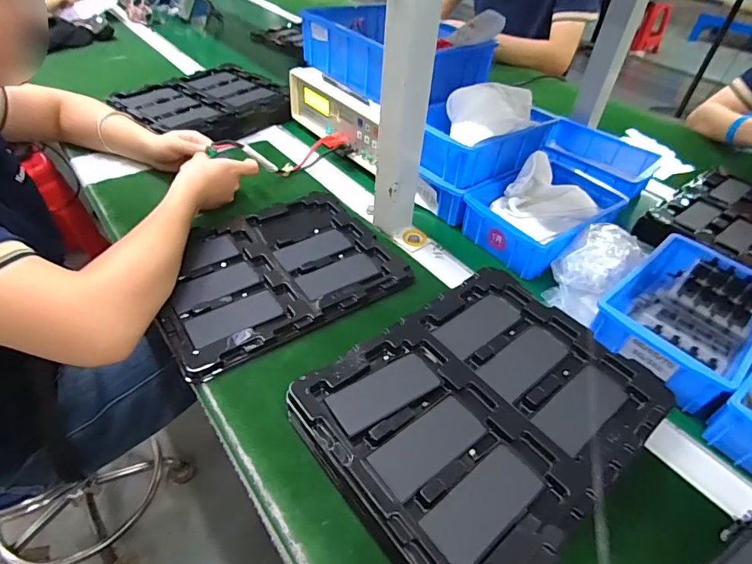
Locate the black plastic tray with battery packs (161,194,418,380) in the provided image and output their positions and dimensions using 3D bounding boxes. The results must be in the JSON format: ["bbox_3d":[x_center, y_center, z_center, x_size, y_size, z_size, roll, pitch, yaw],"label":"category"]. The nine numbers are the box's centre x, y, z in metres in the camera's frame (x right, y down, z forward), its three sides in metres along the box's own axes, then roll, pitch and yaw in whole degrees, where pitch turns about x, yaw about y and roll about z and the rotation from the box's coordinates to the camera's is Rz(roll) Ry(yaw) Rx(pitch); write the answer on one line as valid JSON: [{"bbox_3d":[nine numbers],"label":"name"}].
[{"bbox_3d":[-0.124,-0.018,0.536,0.275,0.017,0.215,-24,51,-27],"label":"black plastic tray with battery packs"}]

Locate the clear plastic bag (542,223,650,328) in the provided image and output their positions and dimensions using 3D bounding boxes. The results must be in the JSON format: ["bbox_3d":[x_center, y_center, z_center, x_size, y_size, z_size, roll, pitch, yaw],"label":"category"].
[{"bbox_3d":[0.258,-0.013,0.533,0.136,0.072,0.073,-30,53,-31],"label":"clear plastic bag"}]

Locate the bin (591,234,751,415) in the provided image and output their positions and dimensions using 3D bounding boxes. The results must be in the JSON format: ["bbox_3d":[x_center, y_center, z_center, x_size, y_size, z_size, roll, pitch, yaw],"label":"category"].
[{"bbox_3d":[0.347,0.036,0.491,0.202,0.056,0.134,-30,54,-31],"label":"bin"}]

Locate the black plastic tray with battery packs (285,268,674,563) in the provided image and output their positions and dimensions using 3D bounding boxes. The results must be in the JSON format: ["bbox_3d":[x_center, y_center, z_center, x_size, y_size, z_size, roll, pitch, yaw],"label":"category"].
[{"bbox_3d":[0.095,0.112,0.395,0.282,0.037,0.223,-28,53,-30],"label":"black plastic tray with battery packs"}]

